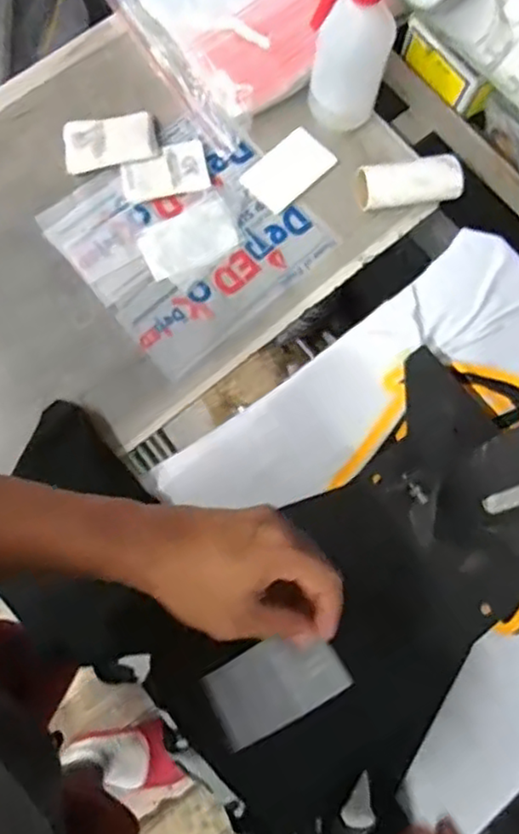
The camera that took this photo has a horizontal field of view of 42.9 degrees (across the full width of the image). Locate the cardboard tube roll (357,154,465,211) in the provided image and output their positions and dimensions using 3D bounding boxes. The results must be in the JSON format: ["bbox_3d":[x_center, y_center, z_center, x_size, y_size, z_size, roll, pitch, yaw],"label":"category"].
[{"bbox_3d":[0.156,-0.244,0.693,0.107,0.035,0.047,-10,77,-3],"label":"cardboard tube roll"}]

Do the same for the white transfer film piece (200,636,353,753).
[{"bbox_3d":[0.010,0.175,0.435,0.088,0.004,0.051,-30,62,3],"label":"white transfer film piece"}]

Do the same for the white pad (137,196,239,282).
[{"bbox_3d":[-0.074,-0.186,0.687,0.100,0.009,0.062,-25,78,-6],"label":"white pad"}]

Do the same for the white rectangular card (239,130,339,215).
[{"bbox_3d":[0.031,-0.265,0.711,0.096,0.005,0.058,-43,81,-9],"label":"white rectangular card"}]

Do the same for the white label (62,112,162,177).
[{"bbox_3d":[-0.157,-0.293,0.702,0.099,0.010,0.055,-14,77,-4],"label":"white label"}]

